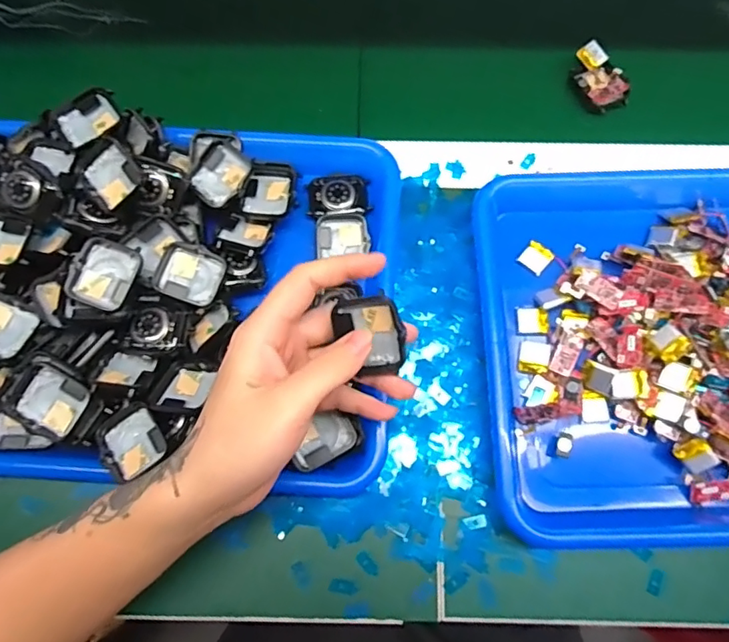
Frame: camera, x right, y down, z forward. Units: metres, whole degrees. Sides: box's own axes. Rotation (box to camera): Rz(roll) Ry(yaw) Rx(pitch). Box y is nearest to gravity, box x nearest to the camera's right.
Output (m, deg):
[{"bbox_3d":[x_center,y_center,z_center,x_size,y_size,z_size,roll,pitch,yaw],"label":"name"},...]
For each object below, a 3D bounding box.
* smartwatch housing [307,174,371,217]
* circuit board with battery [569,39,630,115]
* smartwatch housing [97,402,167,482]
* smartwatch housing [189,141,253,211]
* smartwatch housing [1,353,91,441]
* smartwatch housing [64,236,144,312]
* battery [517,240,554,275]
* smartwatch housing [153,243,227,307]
[{"bbox_3d":[-0.020,-0.095,0.397,0.046,0.010,0.032,-3,74,0],"label":"smartwatch housing"},{"bbox_3d":[0.189,-0.198,0.432,0.037,0.018,0.056,-19,74,-5],"label":"circuit board with battery"},{"bbox_3d":[-0.143,0.072,0.324,0.038,0.012,0.035,-37,77,-9],"label":"smartwatch housing"},{"bbox_3d":[-0.103,-0.105,0.379,0.036,0.013,0.043,35,77,10],"label":"smartwatch housing"},{"bbox_3d":[-0.190,0.046,0.320,0.044,0.014,0.040,26,76,8],"label":"smartwatch housing"},{"bbox_3d":[-0.165,-0.030,0.336,0.037,0.015,0.042,17,75,6],"label":"smartwatch housing"},{"bbox_3d":[0.125,-0.046,0.384,0.020,0.004,0.022,38,78,11],"label":"battery"},{"bbox_3d":[-0.116,-0.031,0.354,0.040,0.012,0.037,16,75,5],"label":"smartwatch housing"}]

